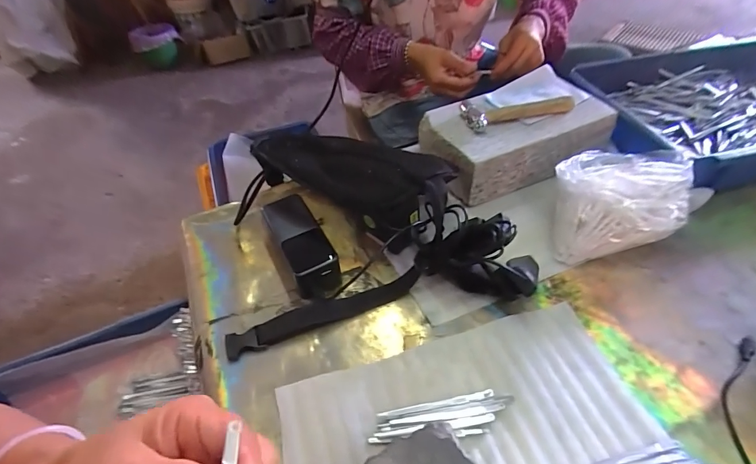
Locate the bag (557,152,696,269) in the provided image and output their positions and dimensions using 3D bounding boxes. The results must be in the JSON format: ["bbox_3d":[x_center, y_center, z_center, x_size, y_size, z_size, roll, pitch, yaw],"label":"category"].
[{"bbox_3d":[0.289,-0.038,0.475,0.143,0.096,0.133,2,46,5],"label":"bag"}]

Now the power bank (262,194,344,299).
[{"bbox_3d":[-0.091,0.016,0.473,0.051,0.048,0.140,-23,49,-18],"label":"power bank"}]

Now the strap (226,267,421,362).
[{"bbox_3d":[-0.055,0.086,0.426,0.215,0.015,0.029,-19,48,-14],"label":"strap"}]

